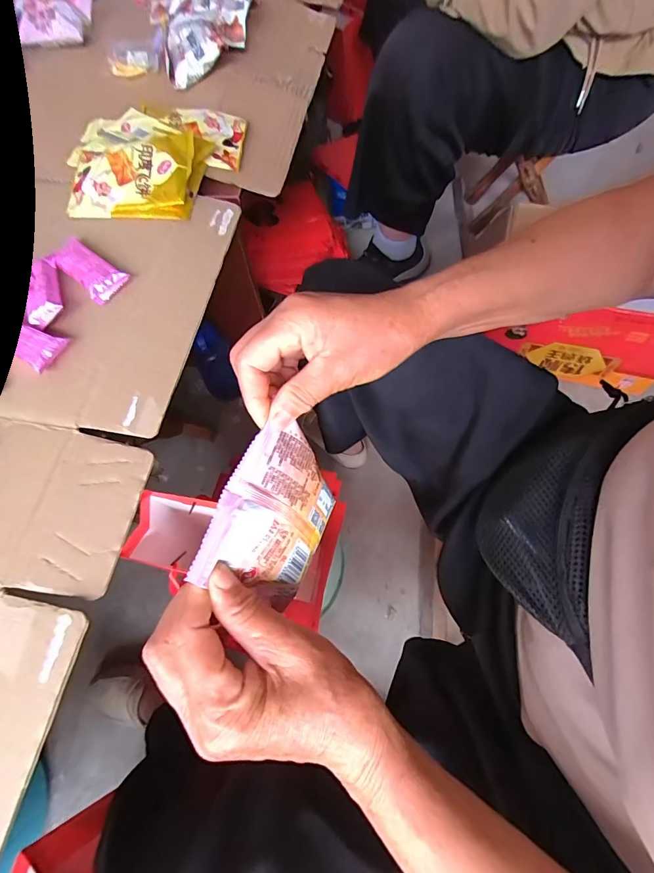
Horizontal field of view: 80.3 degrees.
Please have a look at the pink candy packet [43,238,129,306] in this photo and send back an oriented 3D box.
[{"bbox_3d":[-0.260,-0.181,0.421,0.084,0.018,0.043,36,74,18],"label":"pink candy packet"}]

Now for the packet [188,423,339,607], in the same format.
[{"bbox_3d":[-0.029,0.050,0.243,0.078,0.011,0.105,43,55,-28],"label":"packet"}]

